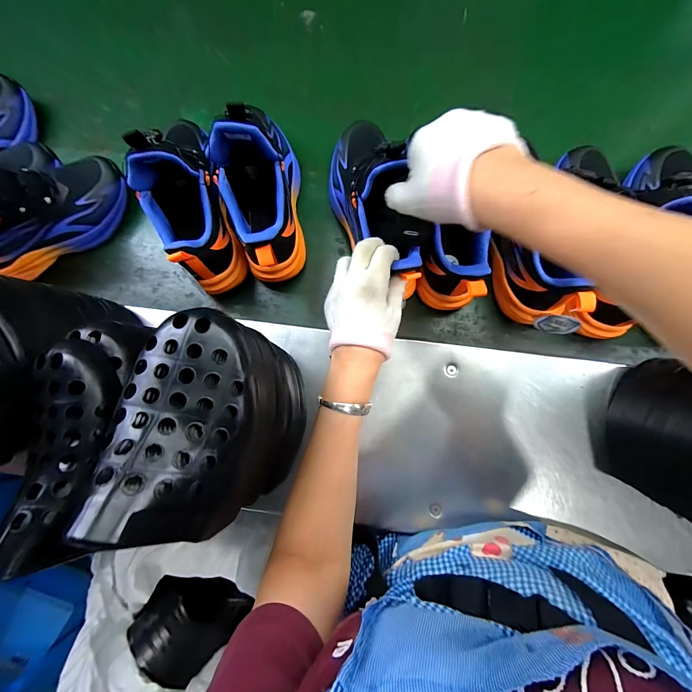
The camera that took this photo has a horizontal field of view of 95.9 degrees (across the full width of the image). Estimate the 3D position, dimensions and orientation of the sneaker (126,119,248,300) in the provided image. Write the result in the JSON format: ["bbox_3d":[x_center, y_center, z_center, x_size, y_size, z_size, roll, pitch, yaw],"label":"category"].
[{"bbox_3d":[-0.202,-0.194,0.382,0.078,0.150,0.229,-21,80,-3],"label":"sneaker"}]

